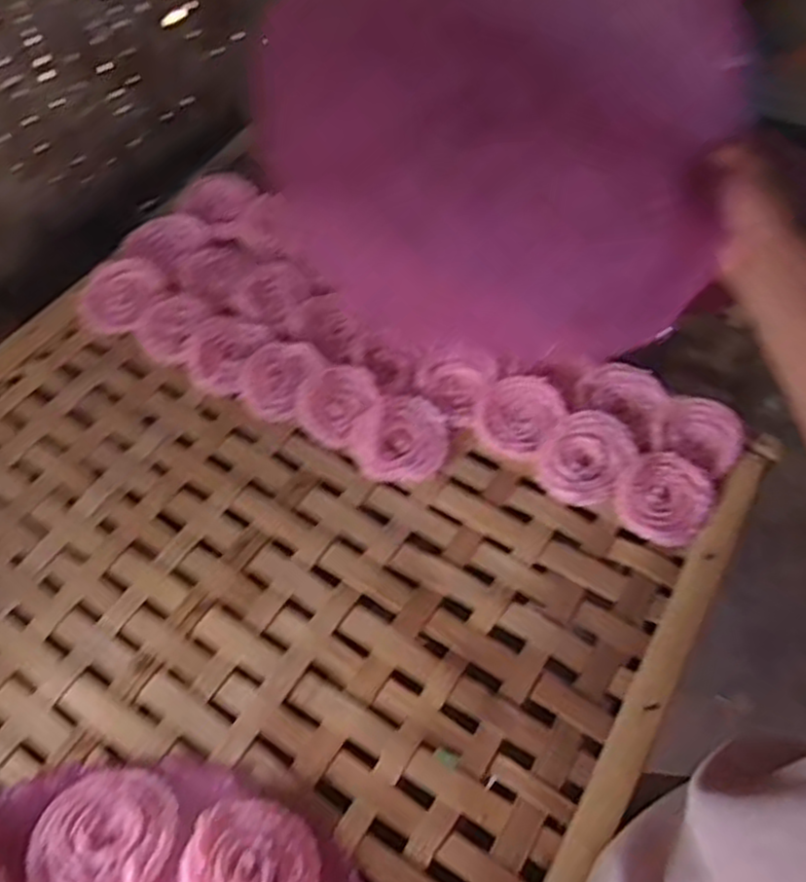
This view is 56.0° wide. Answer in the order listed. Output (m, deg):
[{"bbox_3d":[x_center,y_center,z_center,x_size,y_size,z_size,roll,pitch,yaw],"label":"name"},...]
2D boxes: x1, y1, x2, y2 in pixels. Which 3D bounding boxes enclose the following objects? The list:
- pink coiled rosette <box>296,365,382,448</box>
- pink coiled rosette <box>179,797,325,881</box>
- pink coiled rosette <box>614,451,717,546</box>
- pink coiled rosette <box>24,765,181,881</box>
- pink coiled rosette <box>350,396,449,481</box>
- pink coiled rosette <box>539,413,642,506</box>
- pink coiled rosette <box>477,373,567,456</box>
[{"bbox_3d":[-0.058,-0.034,0.643,0.063,0.015,0.071,29,61,20],"label":"pink coiled rosette"},{"bbox_3d":[-0.092,0.258,0.455,0.082,0.019,0.076,-1,55,1],"label":"pink coiled rosette"},{"bbox_3d":[0.205,0.044,0.594,0.067,0.020,0.071,-1,55,1],"label":"pink coiled rosette"},{"bbox_3d":[-0.182,0.243,0.463,0.081,0.018,0.082,-1,55,1],"label":"pink coiled rosette"},{"bbox_3d":[-0.003,-0.003,0.627,0.076,0.016,0.071,1,55,2],"label":"pink coiled rosette"},{"bbox_3d":[0.147,0.014,0.614,0.066,0.021,0.080,34,63,22],"label":"pink coiled rosette"},{"bbox_3d":[0.097,-0.024,0.635,0.064,0.023,0.065,-1,55,1],"label":"pink coiled rosette"}]

